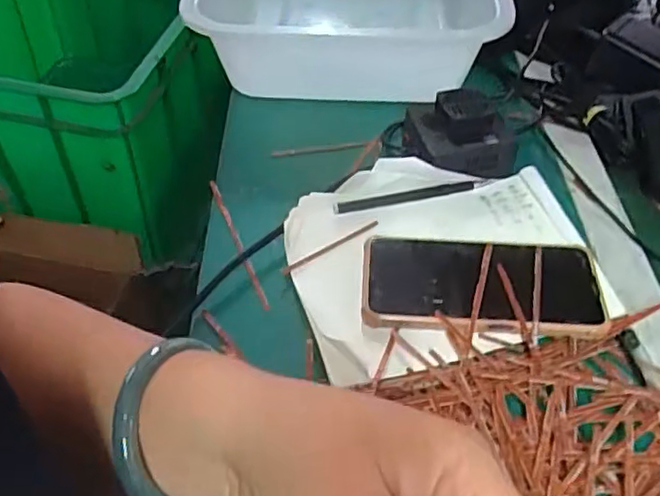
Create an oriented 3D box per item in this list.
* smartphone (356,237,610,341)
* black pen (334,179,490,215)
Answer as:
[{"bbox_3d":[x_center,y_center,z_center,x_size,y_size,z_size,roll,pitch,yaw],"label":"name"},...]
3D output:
[{"bbox_3d":[0.105,0.024,0.440,0.160,0.016,0.076,6,47,2],"label":"smartphone"},{"bbox_3d":[0.066,-0.042,0.507,0.129,0.009,0.010,-11,49,-13],"label":"black pen"}]

